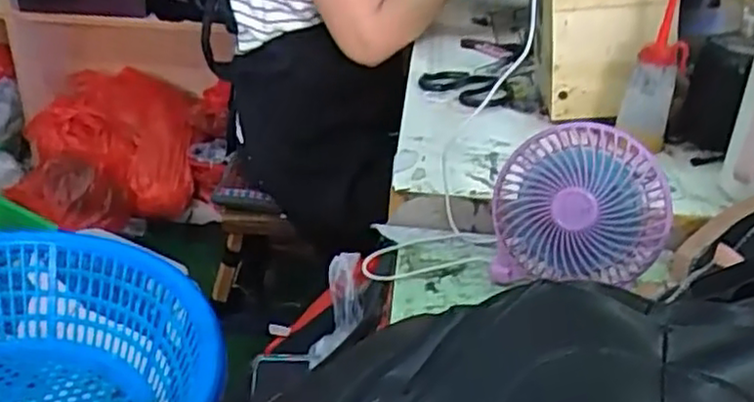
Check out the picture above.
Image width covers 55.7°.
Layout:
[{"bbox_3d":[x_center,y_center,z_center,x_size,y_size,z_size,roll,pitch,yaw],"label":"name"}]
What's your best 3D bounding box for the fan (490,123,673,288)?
[{"bbox_3d":[0.154,0.005,0.558,0.137,0.130,0.053,-2,-7,25],"label":"fan"}]

